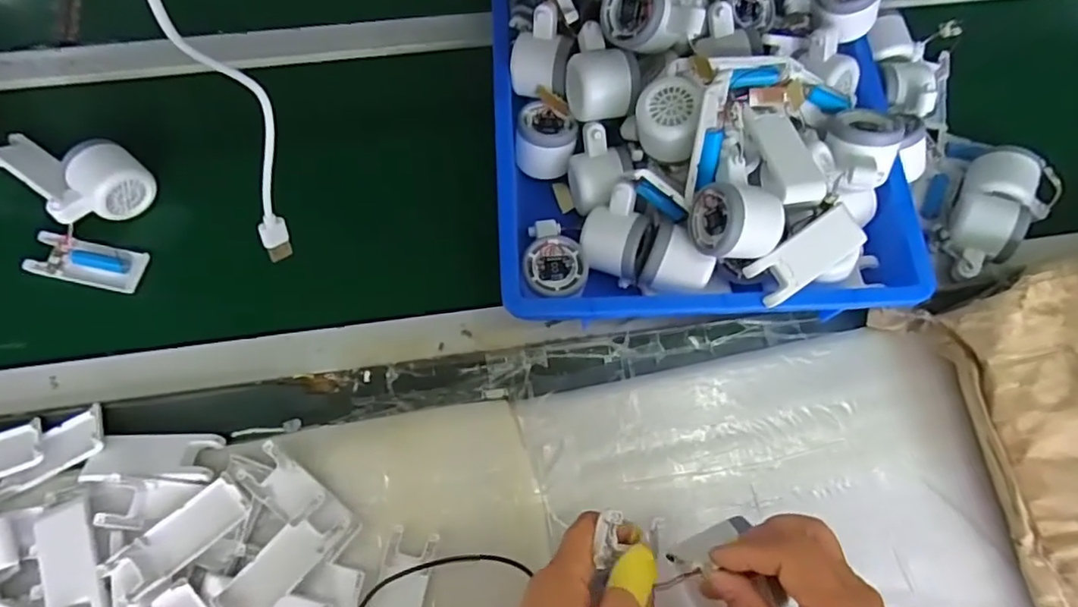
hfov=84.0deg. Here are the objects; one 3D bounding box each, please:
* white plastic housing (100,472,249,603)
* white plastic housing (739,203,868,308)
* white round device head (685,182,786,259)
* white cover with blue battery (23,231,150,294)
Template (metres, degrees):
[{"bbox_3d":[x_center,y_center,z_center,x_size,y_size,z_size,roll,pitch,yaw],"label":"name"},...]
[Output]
[{"bbox_3d":[-0.273,0.177,0.459,0.096,0.012,0.037,-39,85,-24],"label":"white plastic housing"},{"bbox_3d":[0.223,-0.039,0.499,0.103,0.035,0.040,-31,76,-12],"label":"white plastic housing"},{"bbox_3d":[0.161,-0.066,0.487,0.058,0.055,0.059,0,93,-27],"label":"white round device head"},{"bbox_3d":[-0.420,-0.038,0.558,0.096,0.014,0.040,10,72,1],"label":"white cover with blue battery"}]

